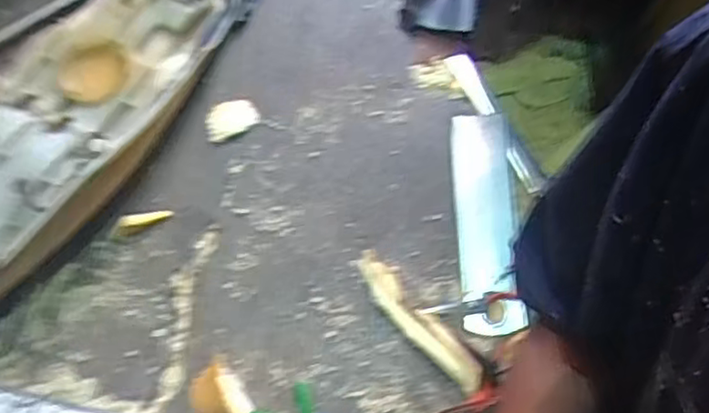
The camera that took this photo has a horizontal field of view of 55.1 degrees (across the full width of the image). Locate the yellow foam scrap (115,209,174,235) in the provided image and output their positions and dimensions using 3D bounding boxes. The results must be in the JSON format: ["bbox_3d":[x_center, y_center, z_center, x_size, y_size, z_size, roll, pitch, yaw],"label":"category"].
[{"bbox_3d":[-0.288,0.019,0.928,0.078,0.020,0.018,-19,69,-7],"label":"yellow foam scrap"}]

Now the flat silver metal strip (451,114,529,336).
[{"bbox_3d":[0.175,0.016,0.904,0.077,0.021,0.302,-1,68,0],"label":"flat silver metal strip"}]

